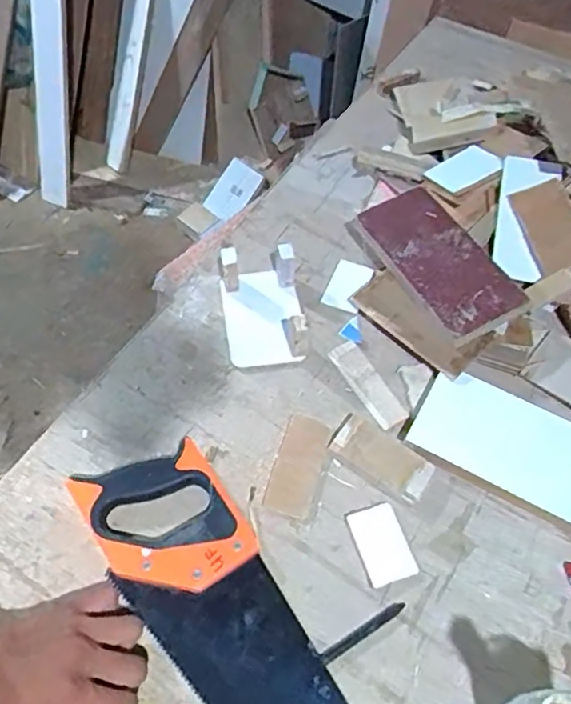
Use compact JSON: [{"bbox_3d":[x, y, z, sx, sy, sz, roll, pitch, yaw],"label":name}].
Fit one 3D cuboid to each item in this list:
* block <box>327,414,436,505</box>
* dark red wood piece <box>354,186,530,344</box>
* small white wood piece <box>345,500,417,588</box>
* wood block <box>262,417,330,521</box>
[{"bbox_3d":[0.088,0.098,0.561,0.095,0.012,0.044,37,60,20],"label":"block"},{"bbox_3d":[0.160,-0.103,0.650,0.093,0.022,0.198,-21,59,-18],"label":"dark red wood piece"},{"bbox_3d":[0.084,0.165,0.525,0.043,0.007,0.065,-13,57,-13],"label":"small white wood piece"},{"bbox_3d":[0.012,0.105,0.560,0.043,0.011,0.092,18,55,9],"label":"wood block"}]

